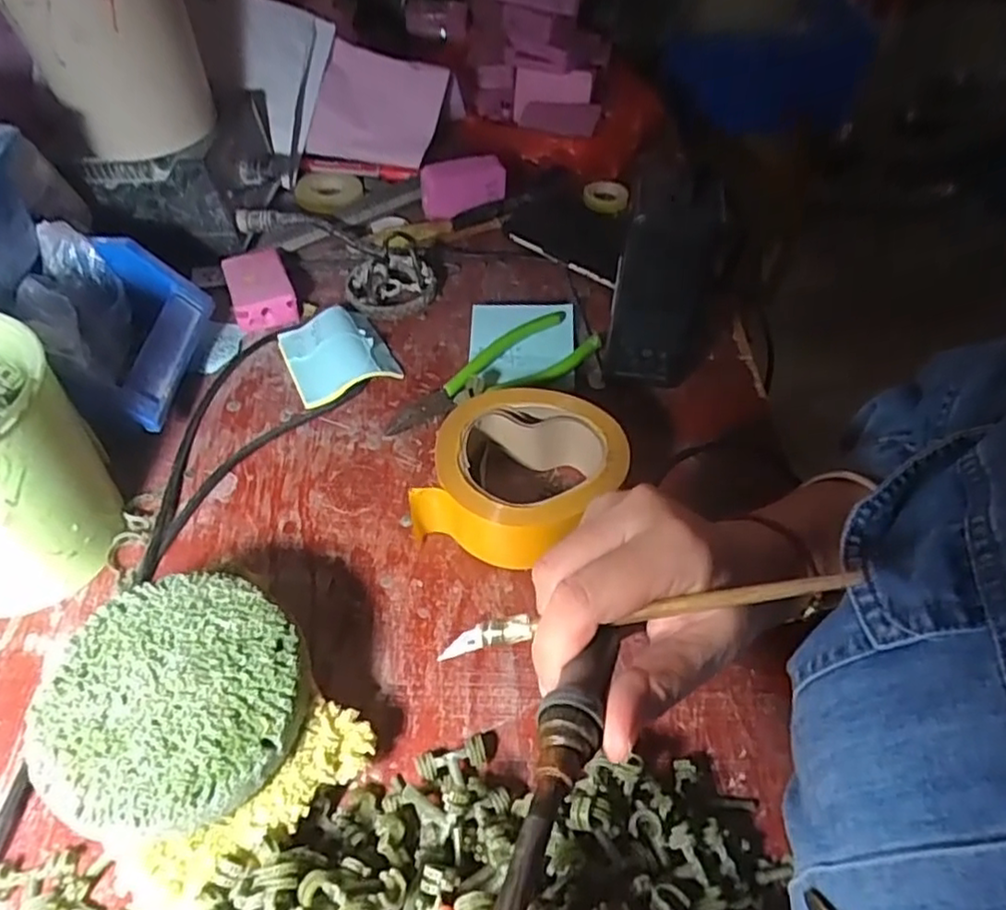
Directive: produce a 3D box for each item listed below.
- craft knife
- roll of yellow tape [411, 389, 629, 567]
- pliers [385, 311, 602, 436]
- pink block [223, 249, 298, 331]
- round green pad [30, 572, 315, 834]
[{"bbox_3d":[0.049,0.061,0.247,0.156,0.012,0.008,-11,50,14],"label":"craft knife"},{"bbox_3d":[0.013,0.013,0.388,0.100,0.048,0.105,1,51,-1],"label":"roll of yellow tape"},{"bbox_3d":[-0.006,-0.054,0.455,0.157,0.026,0.050,-33,59,-25],"label":"pliers"},{"bbox_3d":[-0.189,-0.130,0.511,0.044,0.023,0.076,-18,54,-16],"label":"pink block"},{"bbox_3d":[-0.136,0.098,0.273,0.101,0.017,0.102,1,51,-1],"label":"round green pad"}]

